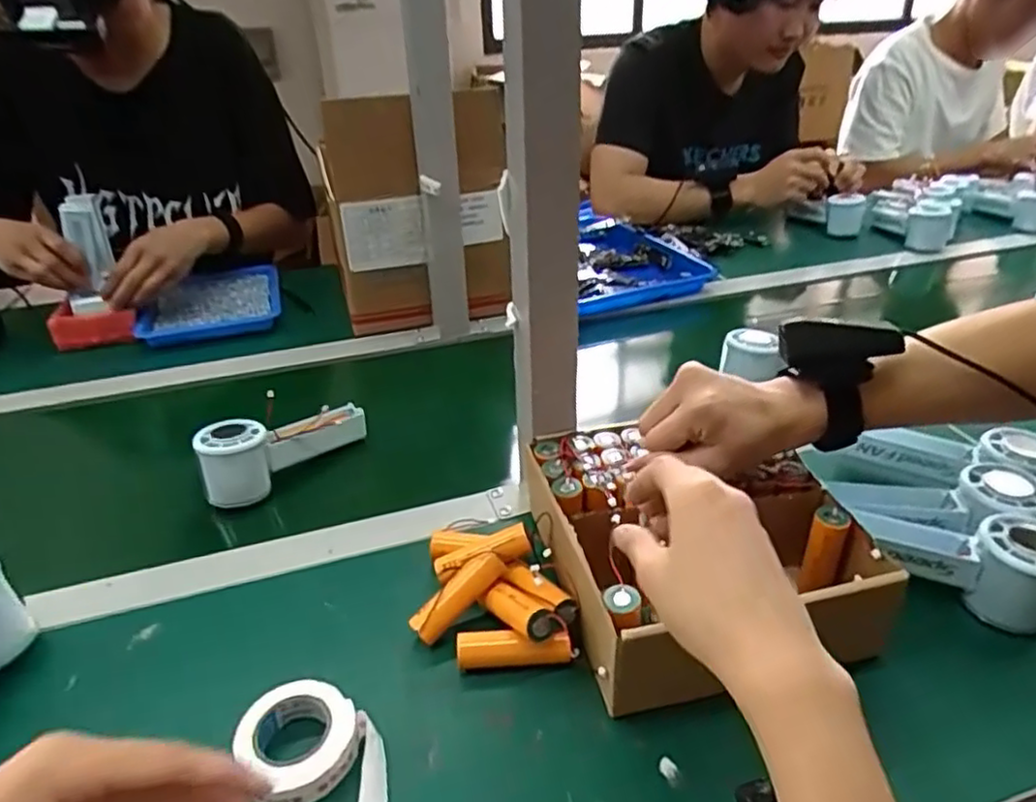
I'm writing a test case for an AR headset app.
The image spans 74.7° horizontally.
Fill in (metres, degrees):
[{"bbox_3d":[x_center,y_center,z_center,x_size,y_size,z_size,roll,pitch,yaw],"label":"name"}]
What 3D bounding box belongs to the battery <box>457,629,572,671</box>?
[{"bbox_3d":[-0.003,0.160,0.436,0.071,0.021,0.016,-2,31,1],"label":"battery"}]

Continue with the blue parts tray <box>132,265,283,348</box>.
[{"bbox_3d":[-0.418,-0.133,0.932,0.171,0.034,0.205,-12,32,-15],"label":"blue parts tray"}]

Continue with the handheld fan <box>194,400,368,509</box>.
[{"bbox_3d":[-0.206,0.041,0.609,0.150,0.071,0.043,-26,38,-33],"label":"handheld fan"}]

